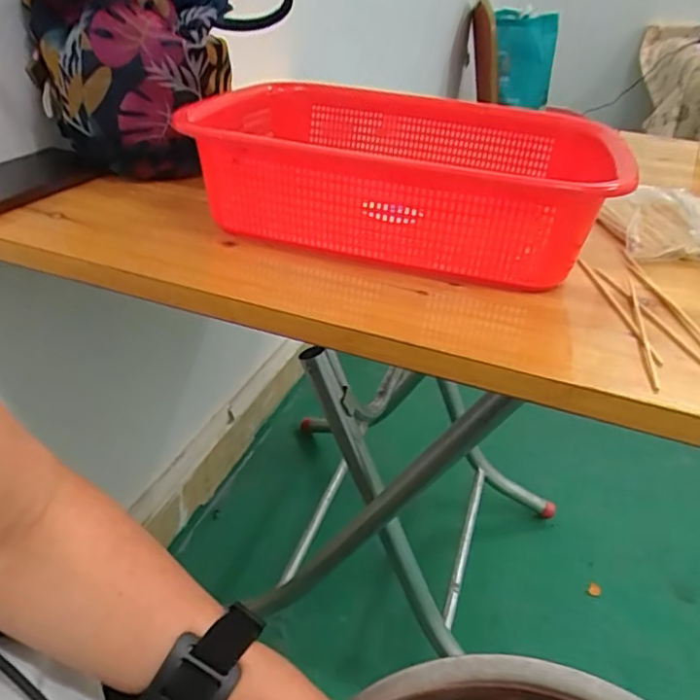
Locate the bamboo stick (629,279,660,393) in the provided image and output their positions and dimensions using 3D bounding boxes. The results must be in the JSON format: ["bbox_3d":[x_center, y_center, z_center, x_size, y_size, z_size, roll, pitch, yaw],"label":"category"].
[{"bbox_3d":[0.191,-0.014,0.371,0.006,0.006,0.147,14,35,13],"label":"bamboo stick"}]

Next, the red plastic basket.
[{"bbox_3d":[0.048,-0.154,0.484,0.326,0.082,0.258,14,35,13],"label":"red plastic basket"}]

